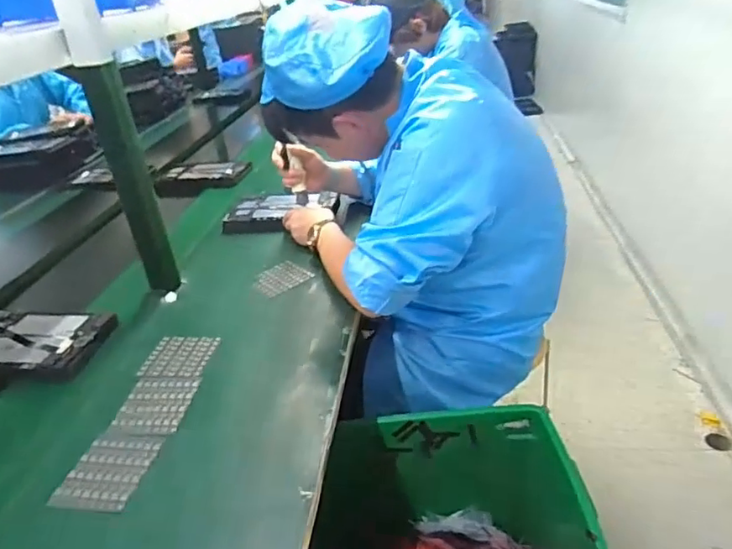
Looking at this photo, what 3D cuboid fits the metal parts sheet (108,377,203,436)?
[{"bbox_3d":[-0.288,0.178,0.761,0.091,0.005,0.108,-2,30,8],"label":"metal parts sheet"}]

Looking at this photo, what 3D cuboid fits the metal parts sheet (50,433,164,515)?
[{"bbox_3d":[-0.308,0.235,0.668,0.090,0.010,0.109,-1,30,9],"label":"metal parts sheet"}]

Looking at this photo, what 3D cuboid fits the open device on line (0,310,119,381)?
[{"bbox_3d":[-0.541,0.108,0.890,0.243,0.025,0.165,-1,30,9],"label":"open device on line"}]

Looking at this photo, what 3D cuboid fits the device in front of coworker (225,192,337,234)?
[{"bbox_3d":[-0.201,-0.141,1.242,0.231,0.036,0.162,4,31,19],"label":"device in front of coworker"}]

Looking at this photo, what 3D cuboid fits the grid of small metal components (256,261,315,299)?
[{"bbox_3d":[-0.157,0.006,1.025,0.098,0.004,0.090,-28,36,-33],"label":"grid of small metal components"}]

